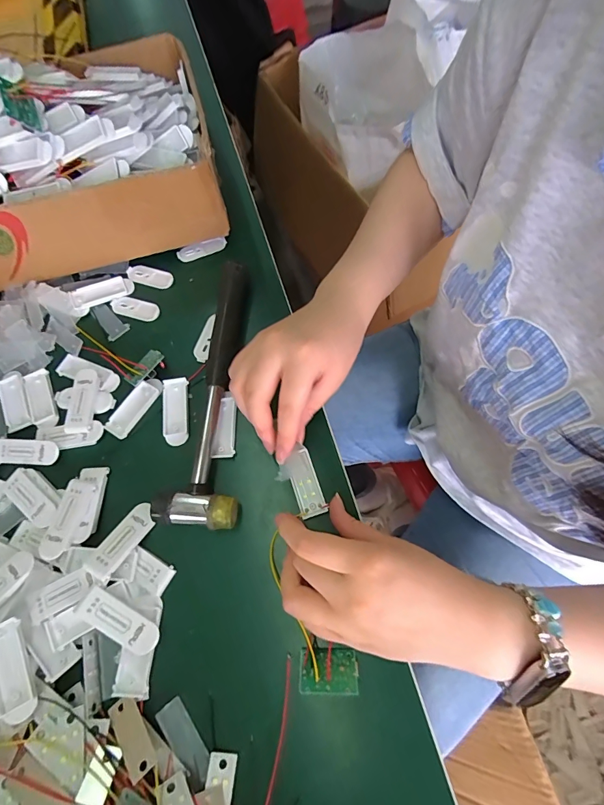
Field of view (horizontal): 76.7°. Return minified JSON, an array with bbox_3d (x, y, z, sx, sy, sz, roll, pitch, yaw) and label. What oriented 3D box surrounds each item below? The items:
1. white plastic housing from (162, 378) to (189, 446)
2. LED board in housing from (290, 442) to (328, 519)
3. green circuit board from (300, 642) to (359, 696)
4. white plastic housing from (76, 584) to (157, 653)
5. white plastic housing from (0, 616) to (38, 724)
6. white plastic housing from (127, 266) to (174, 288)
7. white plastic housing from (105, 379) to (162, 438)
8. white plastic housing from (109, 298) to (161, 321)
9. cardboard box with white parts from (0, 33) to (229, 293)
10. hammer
[{"bbox_3d":[-0.107,0.007,0.322,0.021,0.008,0.058,-7,67,2],"label":"white plastic housing"},{"bbox_3d":[0.003,0.060,0.292,0.020,0.007,0.053,-13,70,-7],"label":"LED board in housing"},{"bbox_3d":[0.017,0.168,0.240,0.035,0.004,0.028,-1,26,1],"label":"green circuit board"},{"bbox_3d":[-0.121,0.144,0.251,0.055,0.010,0.019,28,73,15],"label":"white plastic housing"},{"bbox_3d":[-0.183,0.168,0.238,0.021,0.009,0.057,-26,68,-5],"label":"white plastic housing"},{"bbox_3d":[-0.150,-0.126,0.379,0.050,0.004,0.017,14,70,11],"label":"white plastic housing"},{"bbox_3d":[-0.142,0.003,0.326,0.021,0.007,0.056,30,74,16],"label":"white plastic housing"},{"bbox_3d":[-0.160,-0.090,0.366,0.051,0.006,0.017,16,70,11],"label":"white plastic housing"},{"bbox_3d":[-0.287,-0.230,0.359,0.390,0.125,0.221,-16,68,-5],"label":"cardboard box with white parts"},{"bbox_3d":[-0.080,-0.017,0.316,0.059,0.028,0.231,-1,65,-1],"label":"hammer"}]

